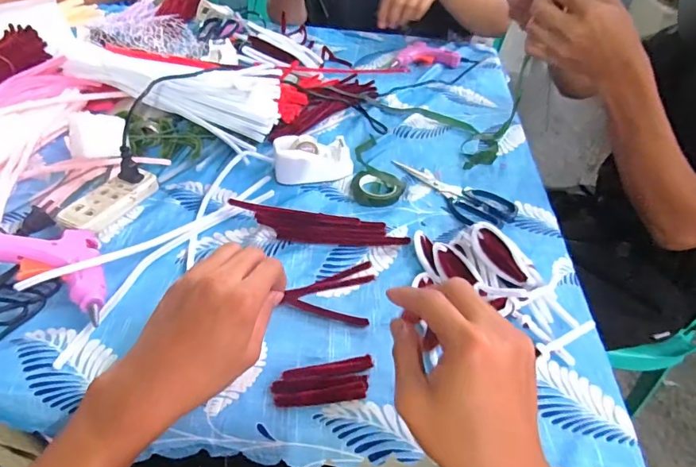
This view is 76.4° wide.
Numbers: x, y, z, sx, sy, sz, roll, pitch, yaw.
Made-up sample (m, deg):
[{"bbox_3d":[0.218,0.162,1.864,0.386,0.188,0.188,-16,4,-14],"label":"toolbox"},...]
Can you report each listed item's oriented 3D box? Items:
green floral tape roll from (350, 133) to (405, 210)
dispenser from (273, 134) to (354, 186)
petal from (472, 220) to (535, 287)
[{"bbox_3d":[0.041,-0.090,0.603,0.066,0.013,0.148,6,44,1],"label":"green floral tape roll"},{"bbox_3d":[-0.045,-0.097,0.579,0.101,0.038,0.059,0,44,-5],"label":"dispenser"},{"bbox_3d":[0.151,0.023,0.440,0.030,0.012,0.075,-36,65,12],"label":"petal"}]

